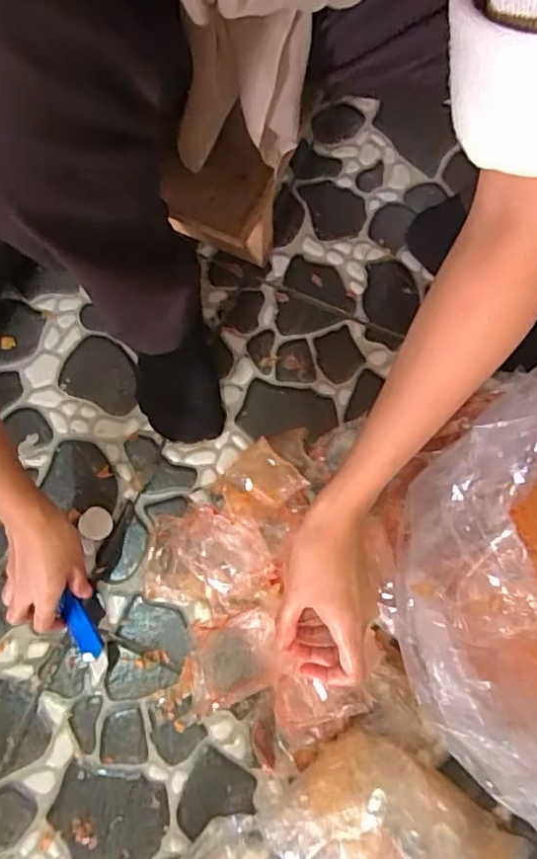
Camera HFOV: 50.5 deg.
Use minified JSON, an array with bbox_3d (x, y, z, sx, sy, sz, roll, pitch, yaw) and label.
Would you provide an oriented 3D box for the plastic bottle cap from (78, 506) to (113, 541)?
[{"bbox_3d":[-0.175,0.095,0.579,0.031,0.005,0.033,0,75,-2],"label":"plastic bottle cap"}]

